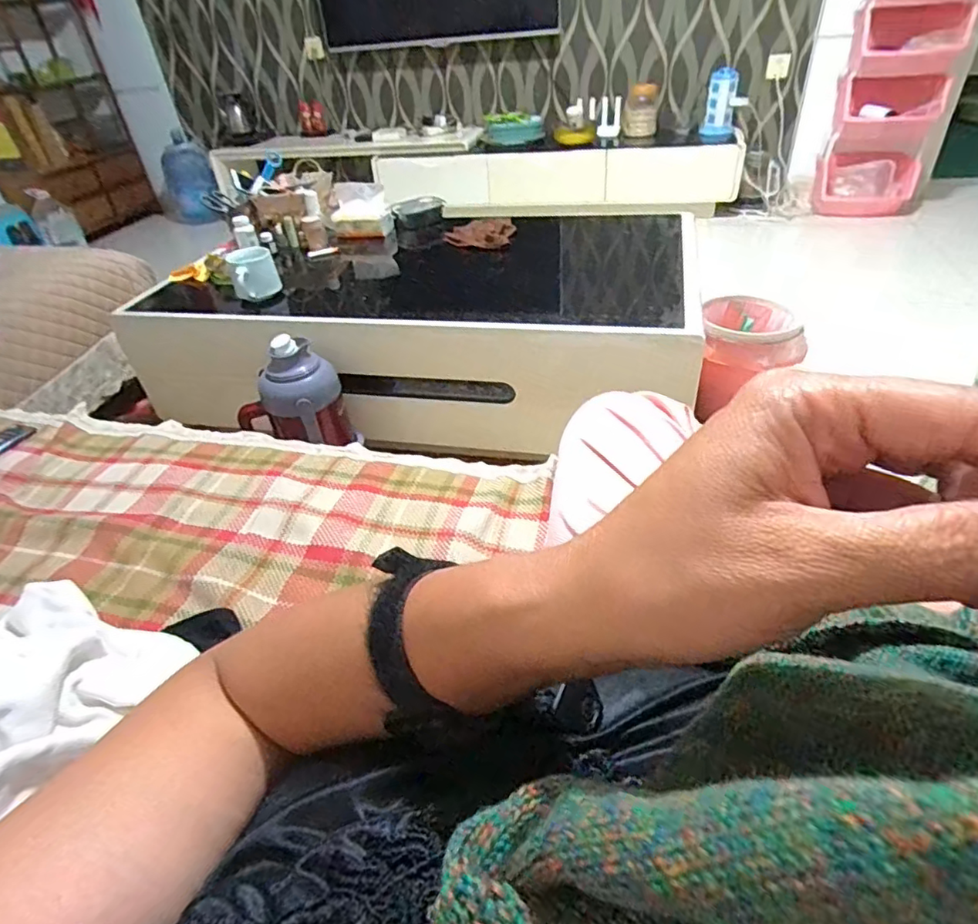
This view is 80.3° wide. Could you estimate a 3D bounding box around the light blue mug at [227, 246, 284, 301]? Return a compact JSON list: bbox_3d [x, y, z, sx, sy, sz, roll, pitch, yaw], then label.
[{"bbox_3d":[-0.520,-0.415,1.288,0.102,0.102,0.096,-18,40,-15],"label":"light blue mug"}]

